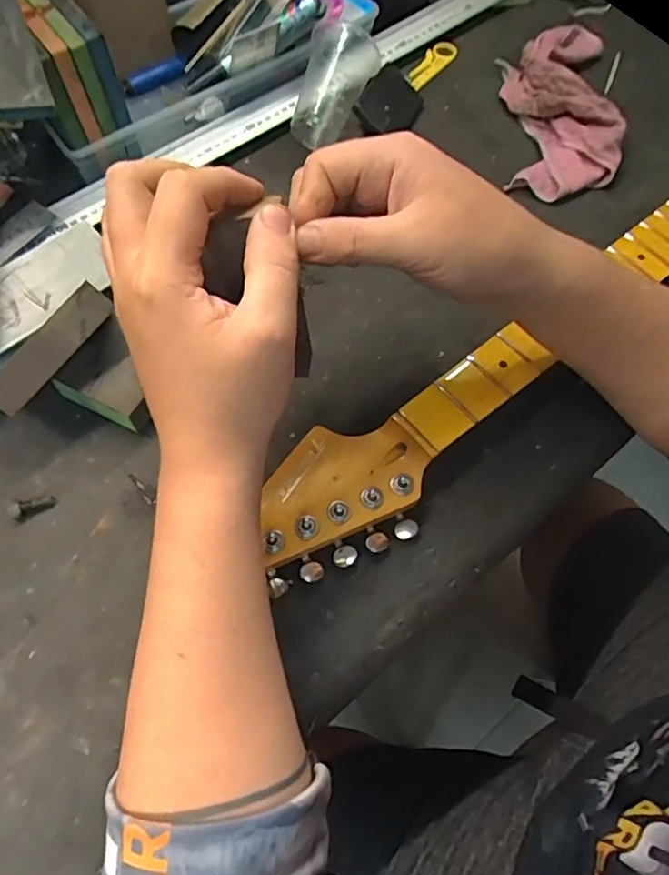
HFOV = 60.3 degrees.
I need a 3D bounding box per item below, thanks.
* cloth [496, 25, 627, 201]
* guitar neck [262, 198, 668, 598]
[{"bbox_3d":[0.224,-0.330,0.570,0.107,0.041,0.222,5,65,1],"label":"cloth"},{"bbox_3d":[0.191,-0.087,0.461,0.591,0.038,0.093,-34,70,-16],"label":"guitar neck"}]

